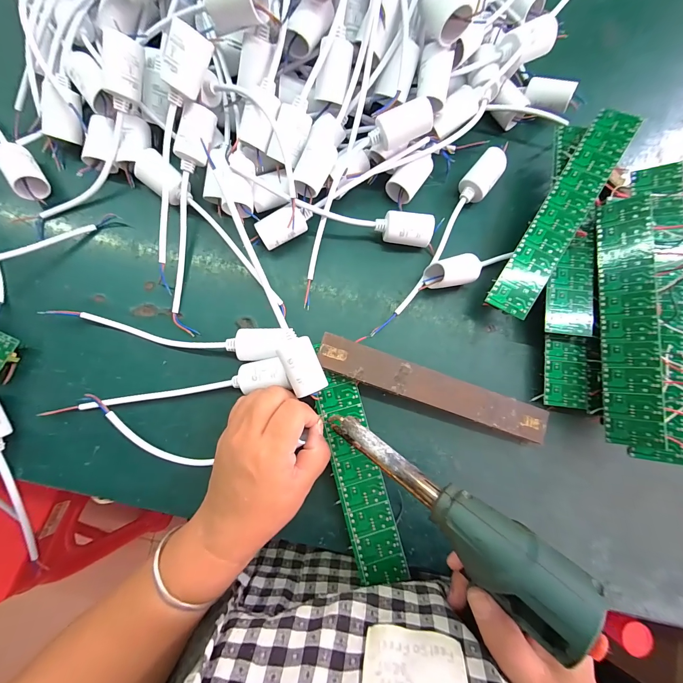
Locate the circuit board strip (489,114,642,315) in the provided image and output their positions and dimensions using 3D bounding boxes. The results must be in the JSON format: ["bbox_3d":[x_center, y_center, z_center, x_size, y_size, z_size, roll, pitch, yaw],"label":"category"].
[{"bbox_3d":[0.197,-0.113,0.280,0.037,0.004,0.199,31,90,15],"label":"circuit board strip"}]

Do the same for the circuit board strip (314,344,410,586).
[{"bbox_3d":[0.013,0.111,0.266,0.039,0.004,0.171,-14,81,-5],"label":"circuit board strip"}]

